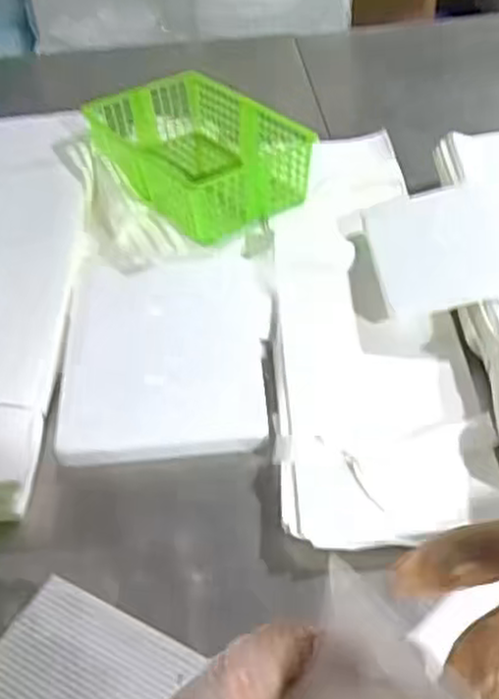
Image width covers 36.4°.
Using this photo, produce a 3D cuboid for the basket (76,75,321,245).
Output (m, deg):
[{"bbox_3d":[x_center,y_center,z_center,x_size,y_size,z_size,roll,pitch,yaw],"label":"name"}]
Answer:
[{"bbox_3d":[-0.081,-0.305,1.165,0.236,0.091,0.341,-25,47,-20],"label":"basket"}]

